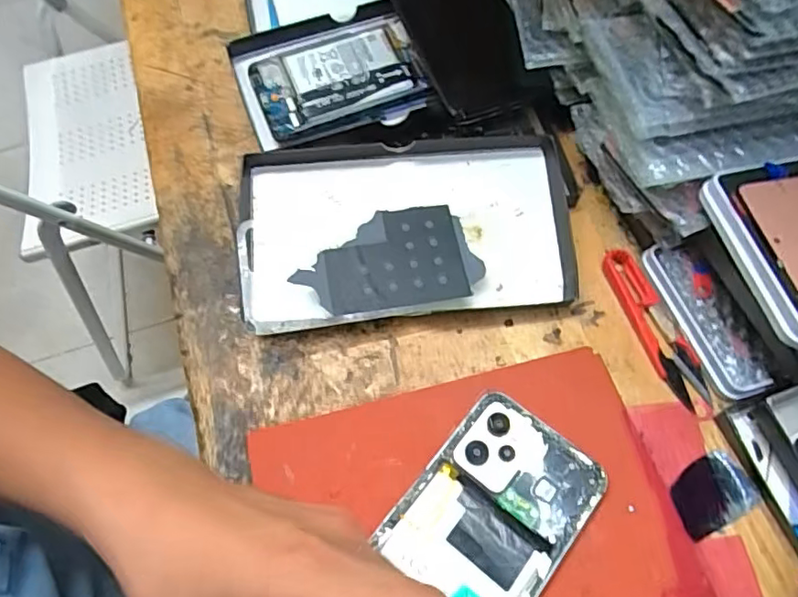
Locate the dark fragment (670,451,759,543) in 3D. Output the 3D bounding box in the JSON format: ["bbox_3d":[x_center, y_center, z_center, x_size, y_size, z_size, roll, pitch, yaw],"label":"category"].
[{"bbox_3d":[0.162,0.100,0.296,0.047,0.004,0.030,-29,65,-11],"label":"dark fragment"}]

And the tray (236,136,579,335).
[{"bbox_3d":[0.004,-0.041,0.354,0.201,0.034,0.113,-8,62,0],"label":"tray"}]

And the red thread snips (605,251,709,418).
[{"bbox_3d":[0.150,0.015,0.336,0.022,0.010,0.099,-18,63,-6],"label":"red thread snips"}]

